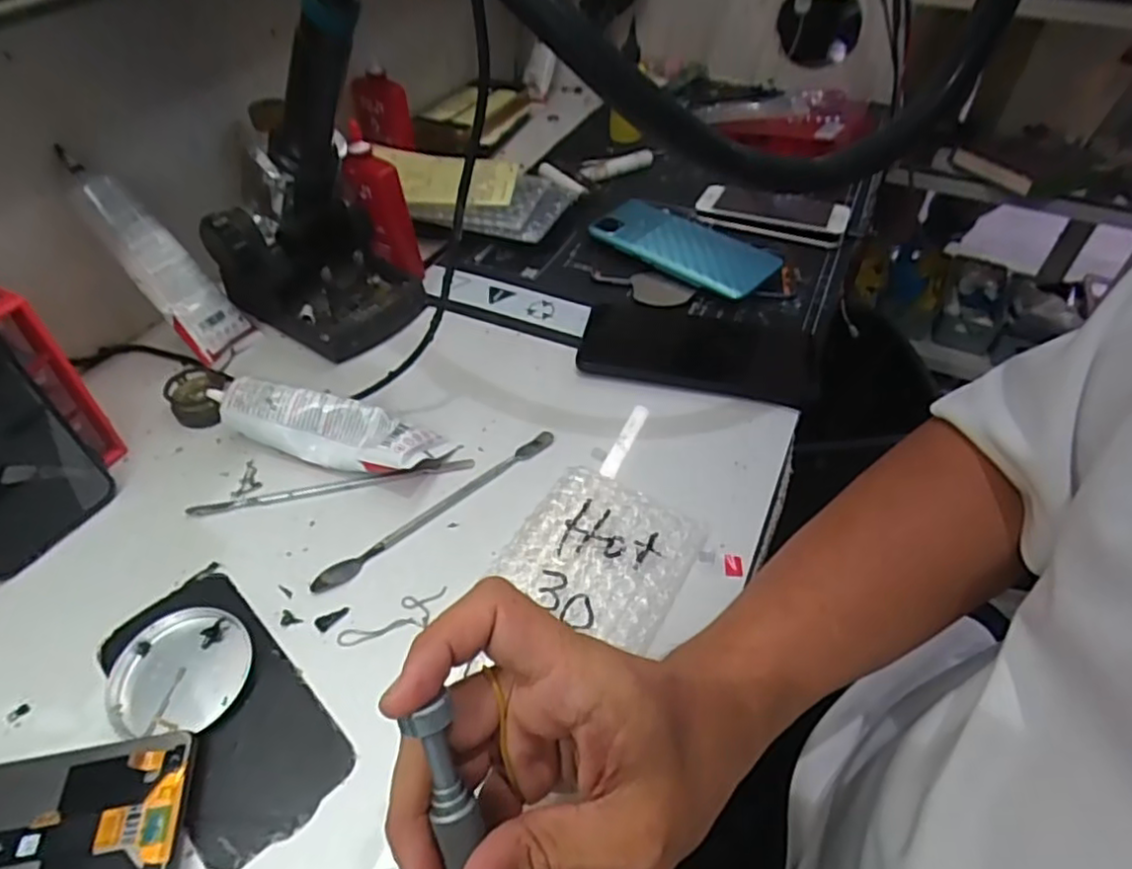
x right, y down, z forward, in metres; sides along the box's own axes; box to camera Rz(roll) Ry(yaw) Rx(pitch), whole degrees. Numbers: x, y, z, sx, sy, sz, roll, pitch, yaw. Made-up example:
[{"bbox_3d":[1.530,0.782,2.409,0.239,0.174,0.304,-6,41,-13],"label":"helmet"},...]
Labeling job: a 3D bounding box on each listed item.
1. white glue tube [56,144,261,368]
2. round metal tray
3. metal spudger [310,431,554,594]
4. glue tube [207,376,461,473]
[{"bbox_3d":[-0.286,-0.122,0.469,0.023,0.154,0.049,-9,35,39],"label":"white glue tube"},{"bbox_3d":[-0.191,0.116,0.328,0.066,0.013,0.058,2,46,0],"label":"round metal tray"},{"bbox_3d":[-0.073,0.042,0.406,0.172,0.004,0.014,-34,56,-30],"label":"metal spudger"},{"bbox_3d":[-0.156,-0.005,0.428,0.159,0.037,0.048,12,47,9],"label":"glue tube"}]

